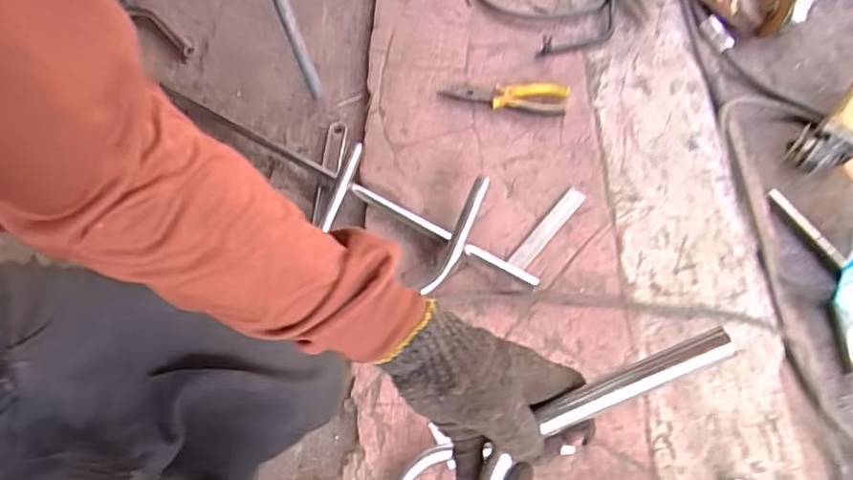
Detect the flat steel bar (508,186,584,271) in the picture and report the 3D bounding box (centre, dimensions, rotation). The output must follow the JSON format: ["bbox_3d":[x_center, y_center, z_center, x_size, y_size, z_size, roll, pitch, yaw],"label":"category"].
[{"bbox_3d":[0.162,-0.015,0.833,0.025,0.011,0.153,36,68,20],"label":"flat steel bar"}]

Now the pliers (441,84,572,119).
[{"bbox_3d":[0.116,-0.212,0.933,0.187,0.022,0.050,4,61,5],"label":"pliers"}]

